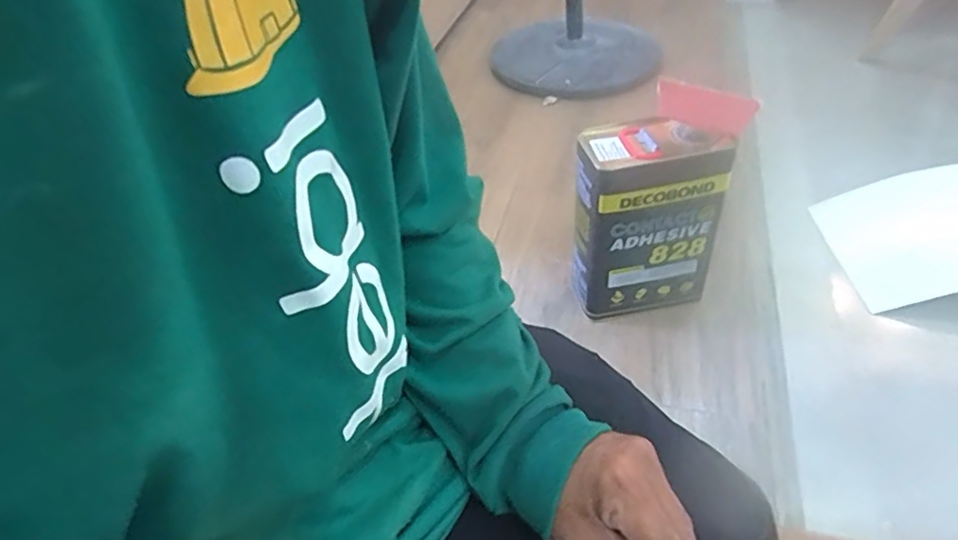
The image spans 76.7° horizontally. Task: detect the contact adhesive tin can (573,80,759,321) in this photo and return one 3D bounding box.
[{"bbox_3d":[0.206,-0.063,0.746,0.174,0.259,0.085,-6,43,0],"label":"contact adhesive tin can"}]

